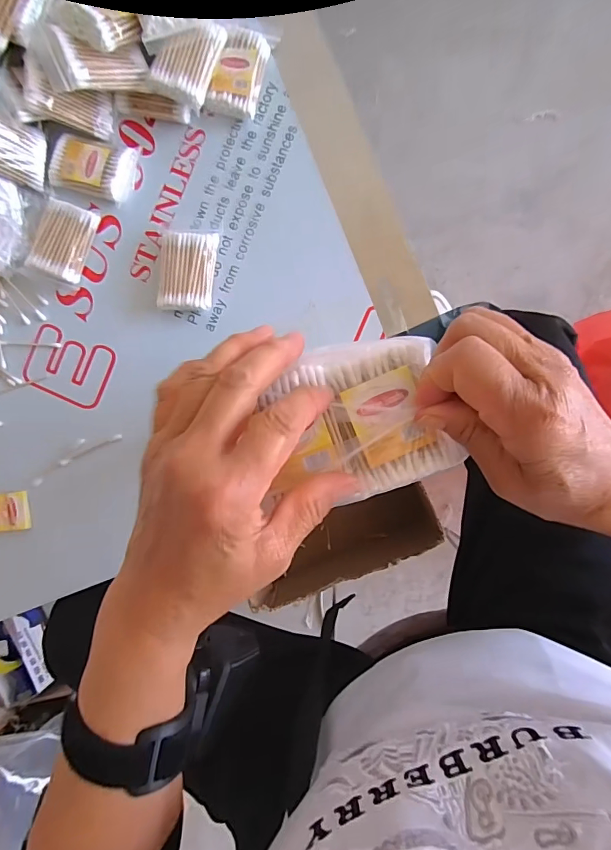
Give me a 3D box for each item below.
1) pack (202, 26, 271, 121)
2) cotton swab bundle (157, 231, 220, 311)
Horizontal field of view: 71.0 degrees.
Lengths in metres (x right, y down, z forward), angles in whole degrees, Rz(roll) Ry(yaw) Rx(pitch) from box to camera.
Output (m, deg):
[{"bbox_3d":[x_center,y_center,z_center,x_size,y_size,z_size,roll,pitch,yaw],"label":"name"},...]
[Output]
[{"bbox_3d":[-0.064,-0.346,0.426,0.044,0.028,0.080,21,92,6],"label":"pack"},{"bbox_3d":[-0.118,-0.156,0.435,0.053,0.021,0.080,4,90,6],"label":"cotton swab bundle"}]

